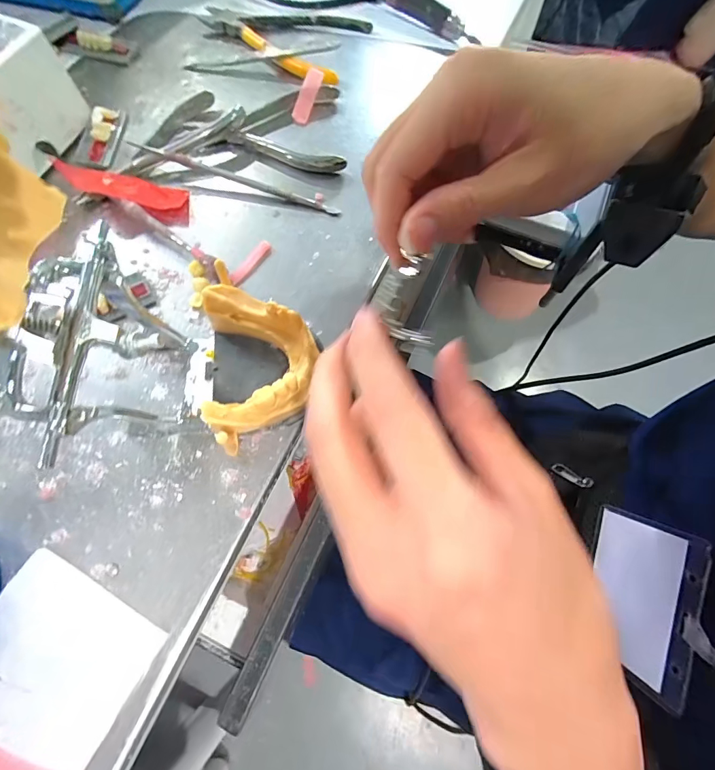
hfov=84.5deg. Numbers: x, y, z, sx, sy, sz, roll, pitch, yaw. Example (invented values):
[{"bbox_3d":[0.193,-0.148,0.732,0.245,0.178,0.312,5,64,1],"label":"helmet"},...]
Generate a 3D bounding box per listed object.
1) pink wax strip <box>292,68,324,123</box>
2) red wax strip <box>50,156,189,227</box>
[{"bbox_3d":[-0.040,-0.229,0.312,0.016,0.006,0.044,19,88,11],"label":"pink wax strip"},{"bbox_3d":[-0.156,-0.133,0.264,0.087,0.008,0.029,17,68,-9],"label":"red wax strip"}]

